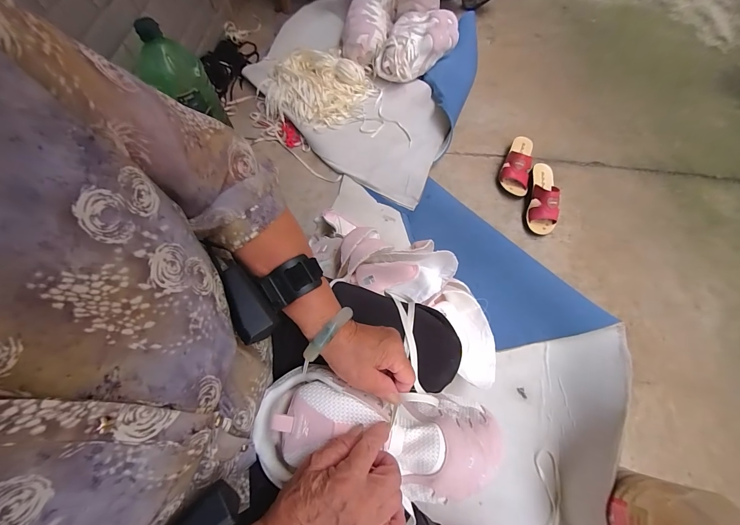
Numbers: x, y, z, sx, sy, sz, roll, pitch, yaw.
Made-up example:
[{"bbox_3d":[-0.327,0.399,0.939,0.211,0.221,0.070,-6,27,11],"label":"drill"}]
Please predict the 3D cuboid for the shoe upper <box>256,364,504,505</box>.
[{"bbox_3d":[0.018,0.192,0.347,0.277,0.085,0.106,11,67,-4],"label":"shoe upper"}]

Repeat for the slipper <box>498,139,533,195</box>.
[{"bbox_3d":[0.474,-0.315,0.993,0.095,0.071,0.220,26,69,8],"label":"slipper"}]

